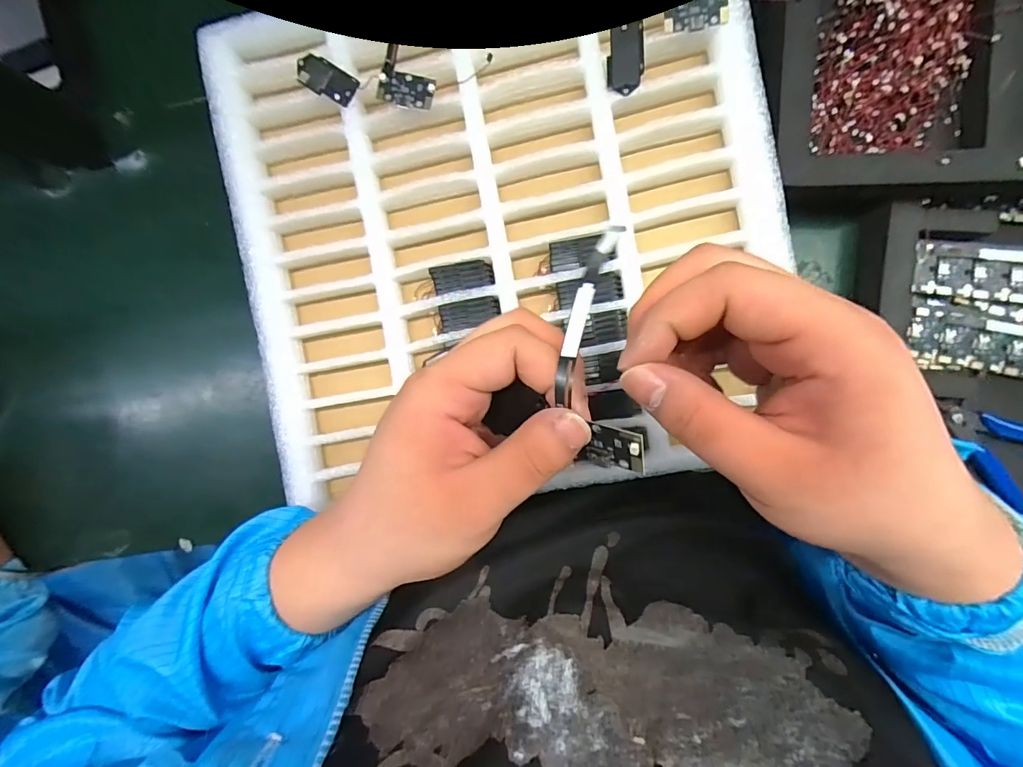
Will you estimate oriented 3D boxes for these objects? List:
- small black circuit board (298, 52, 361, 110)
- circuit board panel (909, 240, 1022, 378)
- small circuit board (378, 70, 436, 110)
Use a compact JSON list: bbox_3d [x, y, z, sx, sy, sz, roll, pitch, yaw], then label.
[{"bbox_3d":[-0.120,-0.197,0.292,0.040,0.007,0.021,27,94,5],"label":"small black circuit board"},{"bbox_3d":[0.353,-0.048,0.310,0.134,0.014,0.083,9,92,6],"label":"circuit board panel"},{"bbox_3d":[-0.067,-0.186,0.286,0.036,0.006,0.022,13,93,6],"label":"small circuit board"}]

